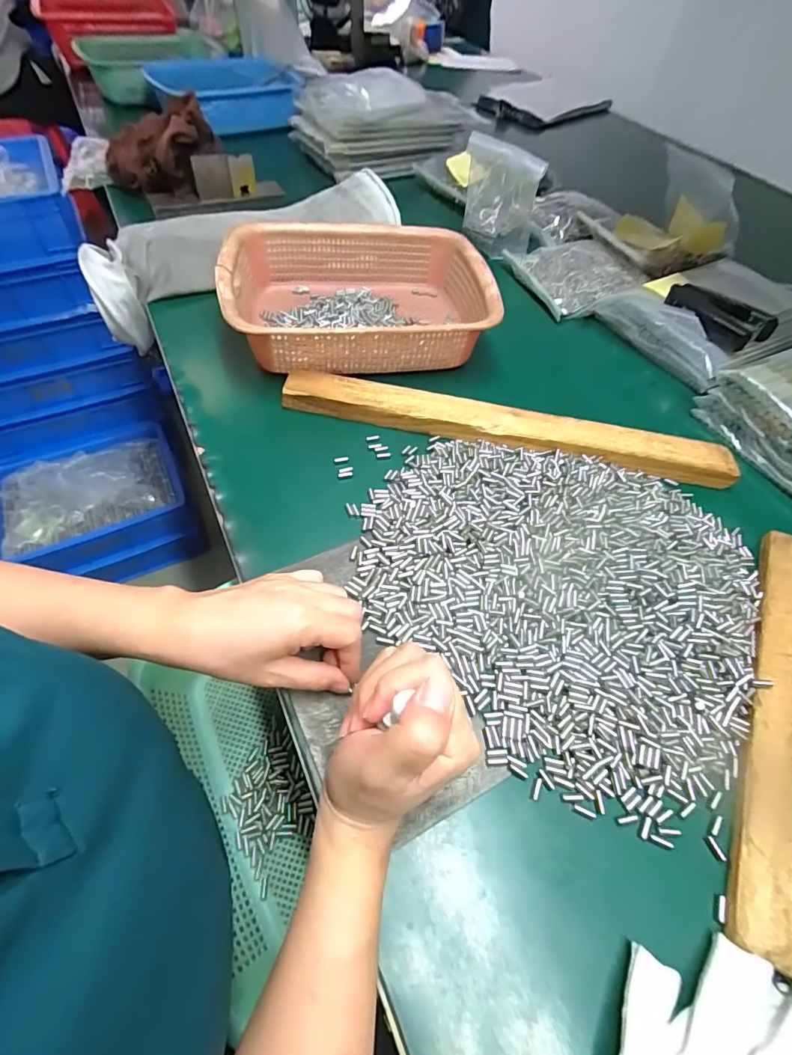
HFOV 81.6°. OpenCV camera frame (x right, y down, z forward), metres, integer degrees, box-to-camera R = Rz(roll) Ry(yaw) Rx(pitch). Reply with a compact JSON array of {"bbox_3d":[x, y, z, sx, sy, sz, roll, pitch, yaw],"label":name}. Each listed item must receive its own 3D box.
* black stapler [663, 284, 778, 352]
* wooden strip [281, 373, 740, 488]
[{"bbox_3d":[0.373,-0.245,0.536,0.114,0.033,0.048,40,63,22],"label":"black stapler"},{"bbox_3d":[0.110,-0.107,0.460,0.441,0.018,0.044,10,56,4],"label":"wooden strip"}]

